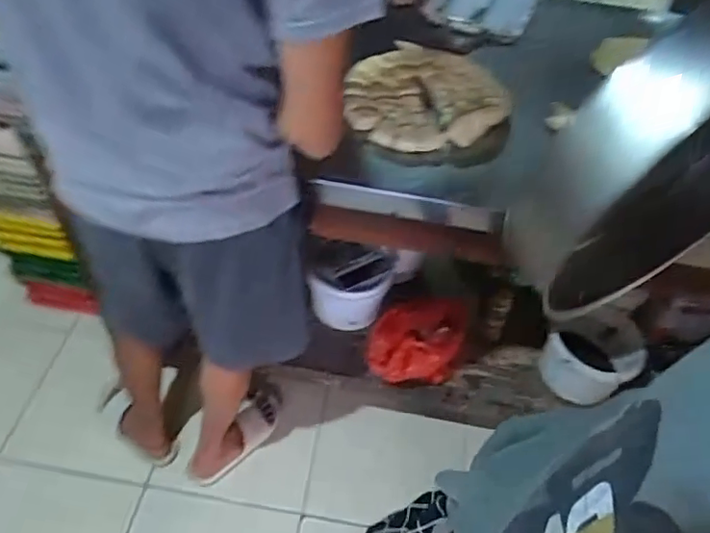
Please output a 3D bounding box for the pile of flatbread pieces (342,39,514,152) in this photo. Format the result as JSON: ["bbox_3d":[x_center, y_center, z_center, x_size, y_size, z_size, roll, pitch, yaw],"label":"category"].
[{"bbox_3d":[0.139,-0.344,1.125,0.338,0.033,0.290,-34,59,-28],"label":"pile of flatbread pieces"}]

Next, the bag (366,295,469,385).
[{"bbox_3d":[0.153,0.187,1.419,0.244,0.135,0.161,-3,50,-8],"label":"bag"}]

